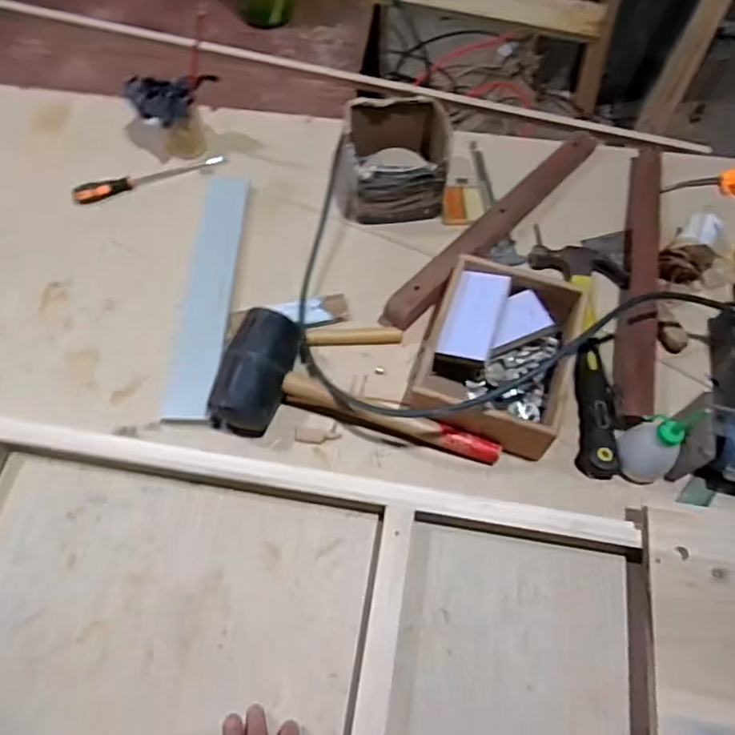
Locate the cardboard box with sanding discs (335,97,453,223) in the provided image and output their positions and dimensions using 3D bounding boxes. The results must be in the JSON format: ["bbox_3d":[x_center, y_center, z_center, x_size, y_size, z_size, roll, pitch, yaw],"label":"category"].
[{"bbox_3d":[0.036,-0.302,0.901,0.154,0.103,0.148,-1,63,-2],"label":"cardboard box with sanding discs"}]

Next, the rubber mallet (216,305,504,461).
[{"bbox_3d":[-0.006,0.031,0.745,0.346,0.082,0.137,11,64,5],"label":"rubber mallet"}]

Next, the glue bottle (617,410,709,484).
[{"bbox_3d":[0.332,0.090,0.710,0.062,0.117,0.062,4,63,1],"label":"glue bottle"}]

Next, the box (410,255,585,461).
[{"bbox_3d":[0.162,-0.021,0.755,0.169,0.075,0.224,18,64,8],"label":"box"}]

